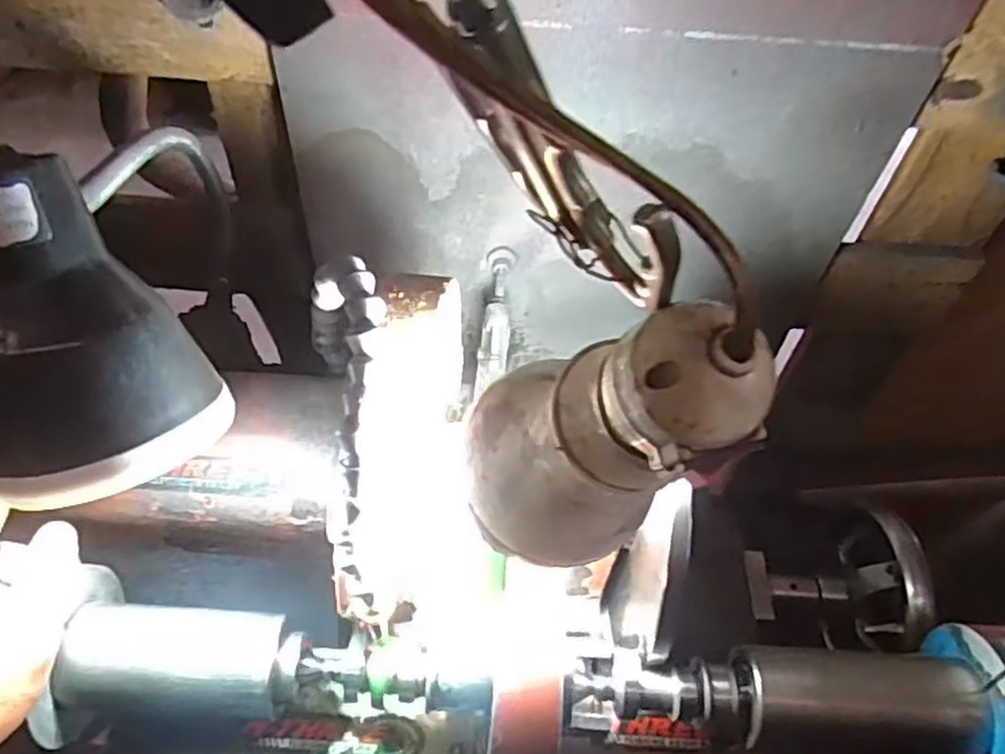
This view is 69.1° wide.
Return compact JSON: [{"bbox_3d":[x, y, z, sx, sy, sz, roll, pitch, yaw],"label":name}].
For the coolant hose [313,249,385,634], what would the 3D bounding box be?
[{"bbox_3d":[-0.062,0.024,0.296,0.027,0.040,0.151,-2,87,-5],"label":"coolant hose"}]

